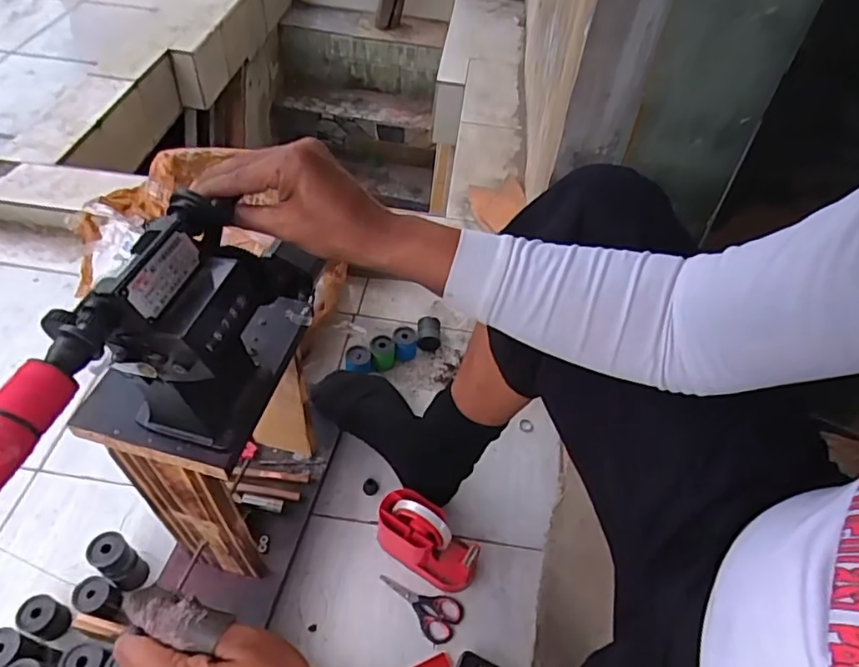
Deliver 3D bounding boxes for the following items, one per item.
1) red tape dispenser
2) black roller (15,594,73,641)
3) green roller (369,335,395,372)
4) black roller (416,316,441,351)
[{"bbox_3d":[-0.003,0.280,0.784,0.146,0.101,0.068,28,53,18],"label":"red tape dispenser"},{"bbox_3d":[-0.480,0.355,0.716,0.045,0.050,0.042,3,49,-3],"label":"black roller"},{"bbox_3d":[-0.083,0.035,1.016,0.043,0.049,0.044,-3,50,-7],"label":"green roller"},{"bbox_3d":[-0.002,0.002,1.060,0.045,0.053,0.040,1,49,-5],"label":"black roller"}]

